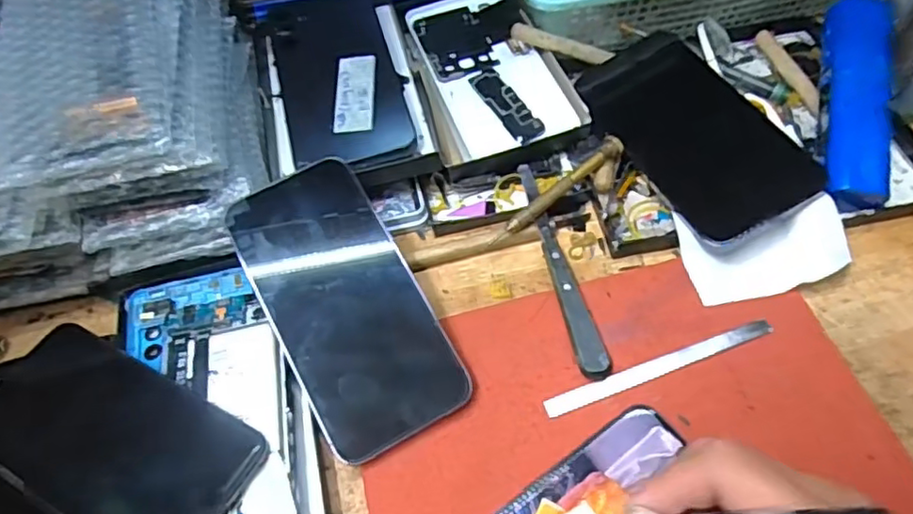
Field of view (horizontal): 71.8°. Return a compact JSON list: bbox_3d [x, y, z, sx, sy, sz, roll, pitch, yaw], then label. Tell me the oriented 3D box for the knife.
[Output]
[{"bbox_3d":[0.061,0.001,0.363,0.018,0.007,0.144,-11,55,-2],"label":"knife"}]

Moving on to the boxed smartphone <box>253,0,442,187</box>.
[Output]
[{"bbox_3d":[-0.081,-0.117,0.434,0.107,0.028,0.161,-15,56,-4],"label":"boxed smartphone"}]

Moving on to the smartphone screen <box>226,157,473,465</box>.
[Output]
[{"bbox_3d":[-0.061,0.022,0.336,0.076,0.009,0.158,-27,77,-14],"label":"smartphone screen"}]

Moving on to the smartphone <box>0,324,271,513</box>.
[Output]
[{"bbox_3d":[-0.174,0.088,0.311,0.153,0.011,0.076,22,60,19],"label":"smartphone"}]

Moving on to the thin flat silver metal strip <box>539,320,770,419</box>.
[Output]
[{"bbox_3d":[0.107,0.057,0.331,0.129,0.004,0.009,-19,56,-8],"label":"thin flat silver metal strip"}]

